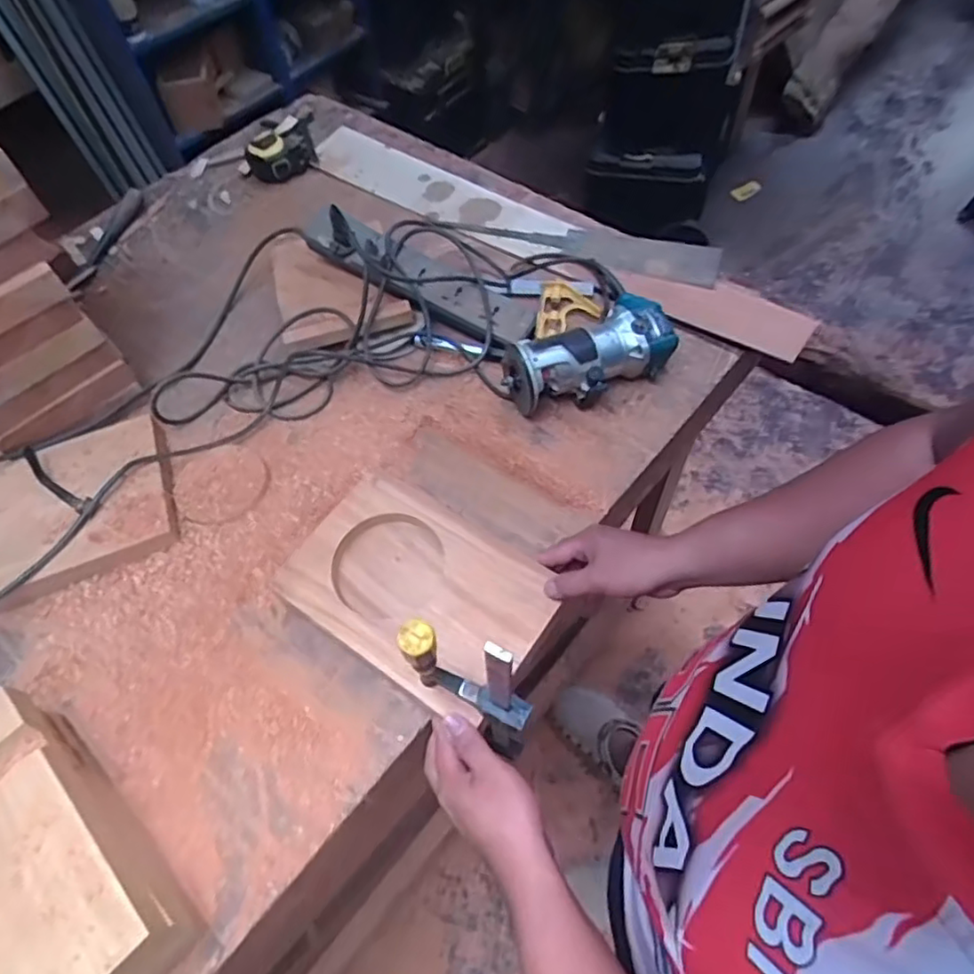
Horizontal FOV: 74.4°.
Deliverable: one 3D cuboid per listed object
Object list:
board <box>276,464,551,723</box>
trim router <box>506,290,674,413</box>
[{"bbox_3d":[-0.069,0.095,0.632,0.245,0.029,0.167,30,64,21],"label":"board"},{"bbox_3d":[0.123,-0.157,0.788,0.208,0.082,0.101,-24,59,-11],"label":"trim router"}]

